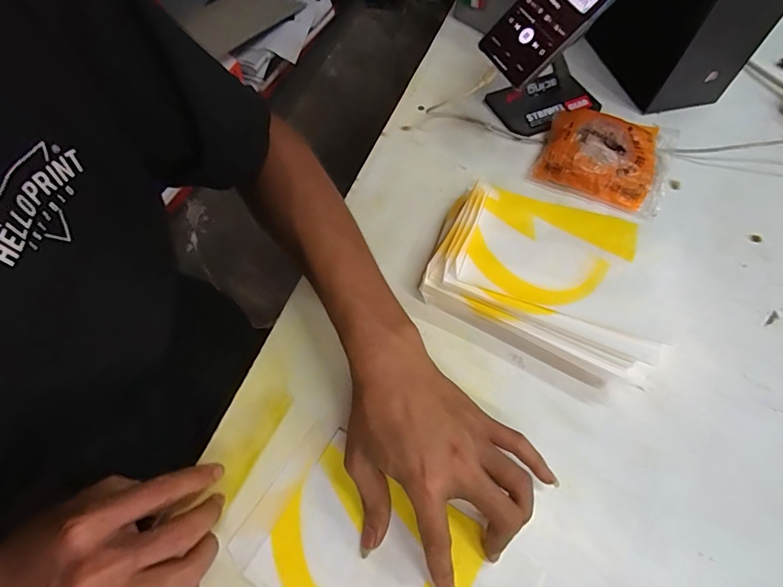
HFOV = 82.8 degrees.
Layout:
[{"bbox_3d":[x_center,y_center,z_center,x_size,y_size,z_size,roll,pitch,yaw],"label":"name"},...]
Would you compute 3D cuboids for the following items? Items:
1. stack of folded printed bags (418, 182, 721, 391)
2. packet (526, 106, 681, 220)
[{"bbox_3d":[0.144,-0.020,0.403,0.211,0.048,0.147,27,65,12],"label":"stack of folded printed bags"},{"bbox_3d":[0.233,-0.152,0.479,0.131,0.032,0.119,24,64,11],"label":"packet"}]

